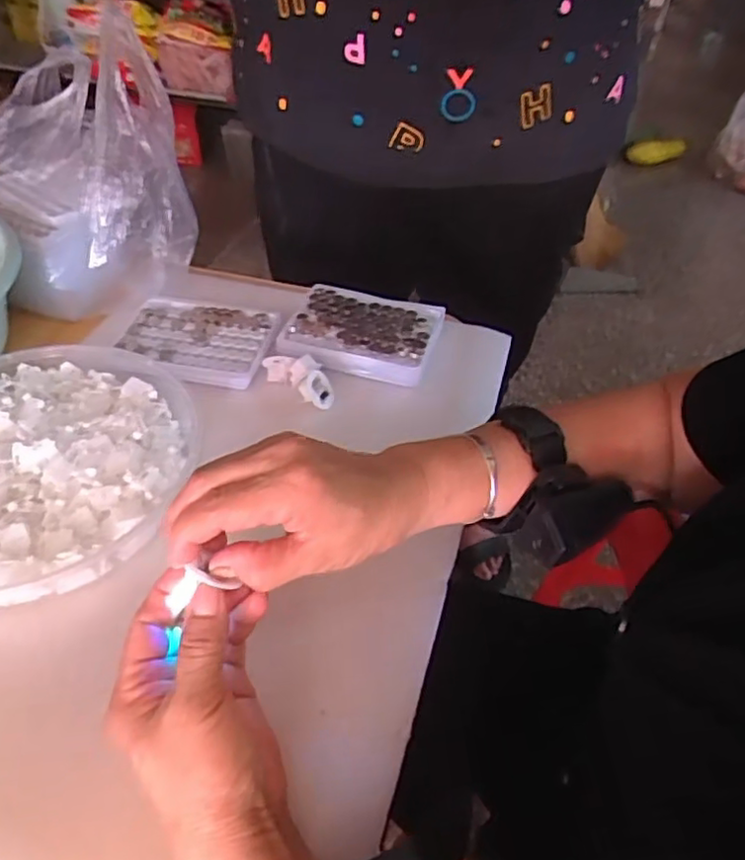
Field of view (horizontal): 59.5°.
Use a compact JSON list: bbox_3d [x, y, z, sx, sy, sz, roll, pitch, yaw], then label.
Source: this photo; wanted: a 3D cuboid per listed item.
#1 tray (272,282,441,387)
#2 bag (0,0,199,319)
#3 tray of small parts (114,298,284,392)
[{"bbox_3d":[-0.009,-0.085,0.579,0.130,0.025,0.095,11,44,7],"label":"tray"},{"bbox_3d":[-0.283,-0.244,0.602,0.191,0.178,0.224,-19,49,-22],"label":"bag"},{"bbox_3d":[-0.156,-0.081,0.580,0.129,0.019,0.095,10,44,6],"label":"tray of small parts"}]

